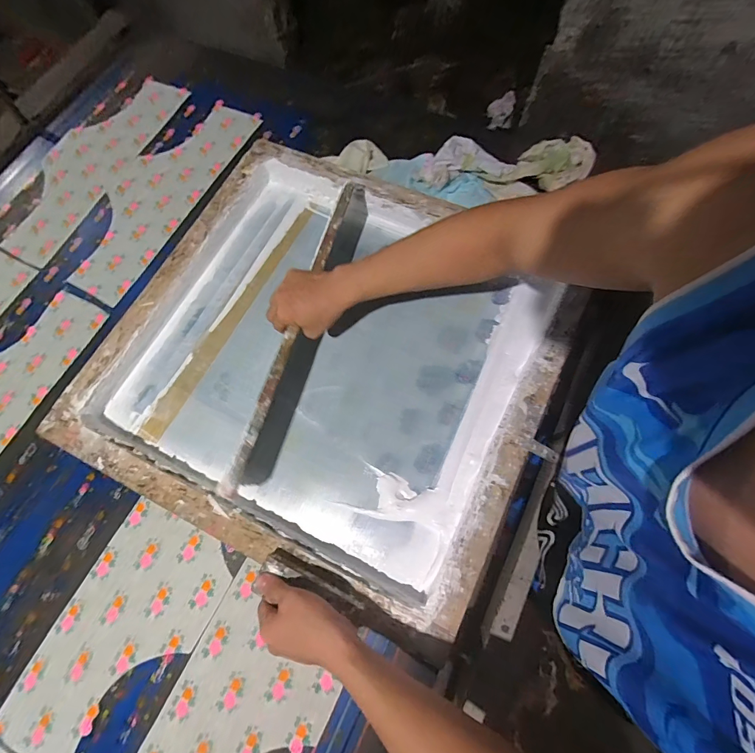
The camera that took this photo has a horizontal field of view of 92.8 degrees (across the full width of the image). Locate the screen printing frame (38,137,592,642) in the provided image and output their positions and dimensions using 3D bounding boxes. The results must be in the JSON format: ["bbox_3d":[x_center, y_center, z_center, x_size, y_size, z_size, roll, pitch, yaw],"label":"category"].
[{"bbox_3d":[-0.075,-0.046,0.573,0.641,0.053,0.595,24,76,11],"label":"screen printing frame"}]

